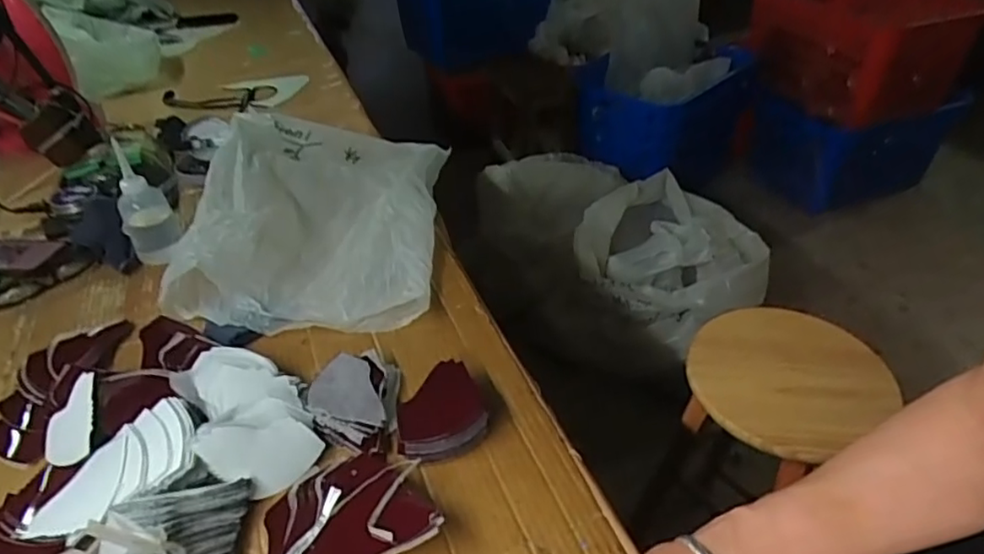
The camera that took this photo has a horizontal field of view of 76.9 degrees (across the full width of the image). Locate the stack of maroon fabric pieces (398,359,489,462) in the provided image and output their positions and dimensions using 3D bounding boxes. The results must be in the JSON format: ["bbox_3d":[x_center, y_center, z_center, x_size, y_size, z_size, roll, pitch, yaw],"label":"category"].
[{"bbox_3d":[-0.052,0.134,0.618,0.085,0.032,0.093,-11,40,-9],"label":"stack of maroon fabric pieces"}]

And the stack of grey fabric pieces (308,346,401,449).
[{"bbox_3d":[-0.142,0.122,0.634,0.077,0.034,0.119,-2,40,1],"label":"stack of grey fabric pieces"}]

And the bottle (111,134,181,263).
[{"bbox_3d":[-0.469,-0.095,0.822,0.051,0.148,0.055,13,42,19],"label":"bottle"}]

